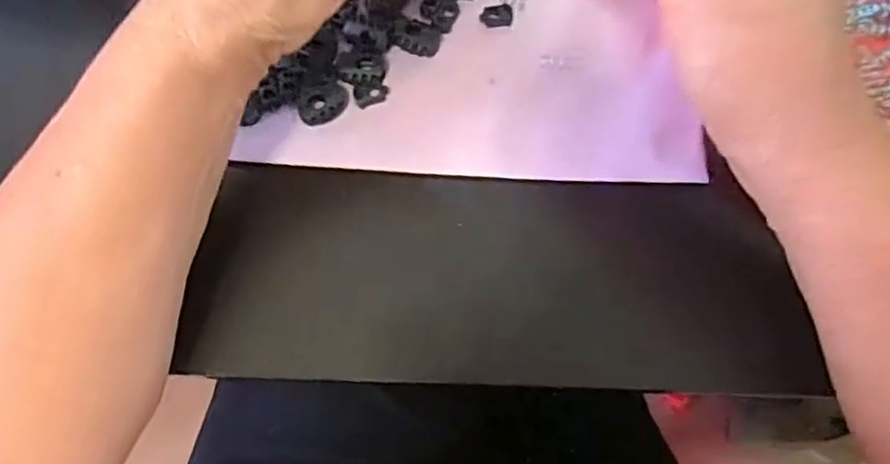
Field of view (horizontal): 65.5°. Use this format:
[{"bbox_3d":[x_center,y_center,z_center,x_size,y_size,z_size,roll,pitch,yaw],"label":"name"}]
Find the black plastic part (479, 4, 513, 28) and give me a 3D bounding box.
[{"bbox_3d":[0.025,-0.104,0.332,0.016,0.004,0.010,-8,73,-3],"label":"black plastic part"}]

